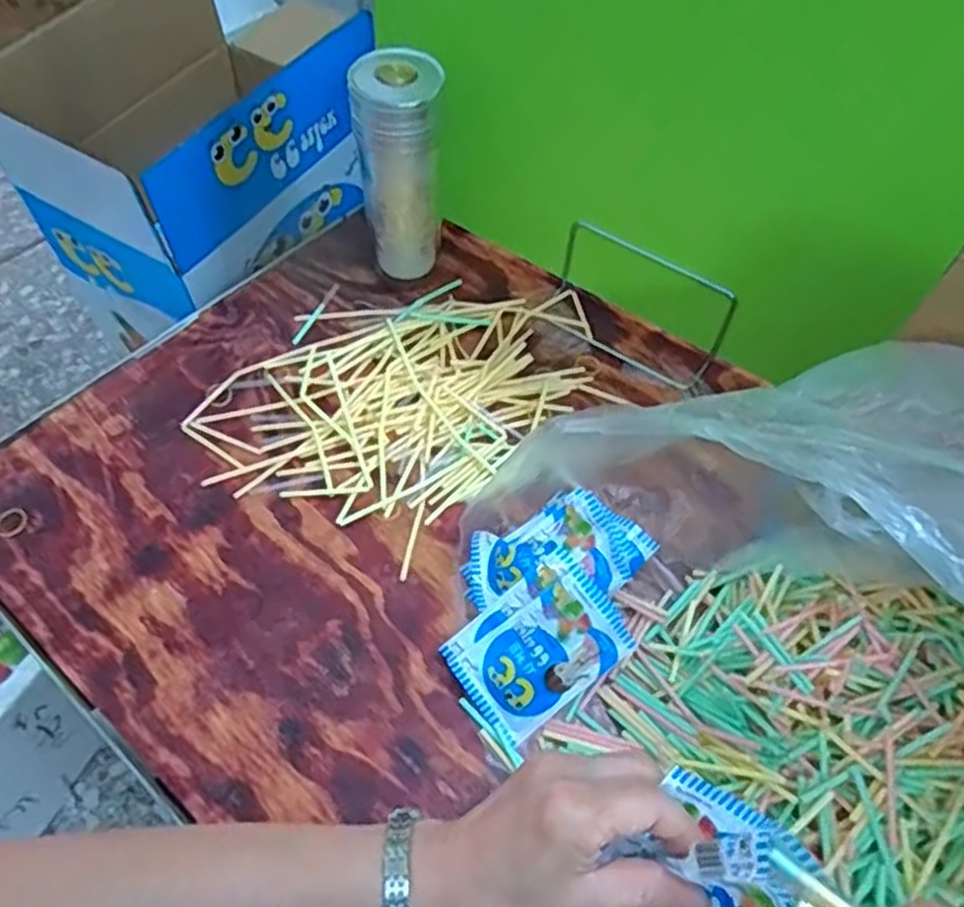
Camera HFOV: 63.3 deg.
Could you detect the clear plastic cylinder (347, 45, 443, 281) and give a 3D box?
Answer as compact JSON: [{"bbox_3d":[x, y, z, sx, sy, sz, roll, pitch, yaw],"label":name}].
[{"bbox_3d":[-0.063,-0.220,0.632,0.066,0.188,0.057,-8,58,-5],"label":"clear plastic cylinder"}]

